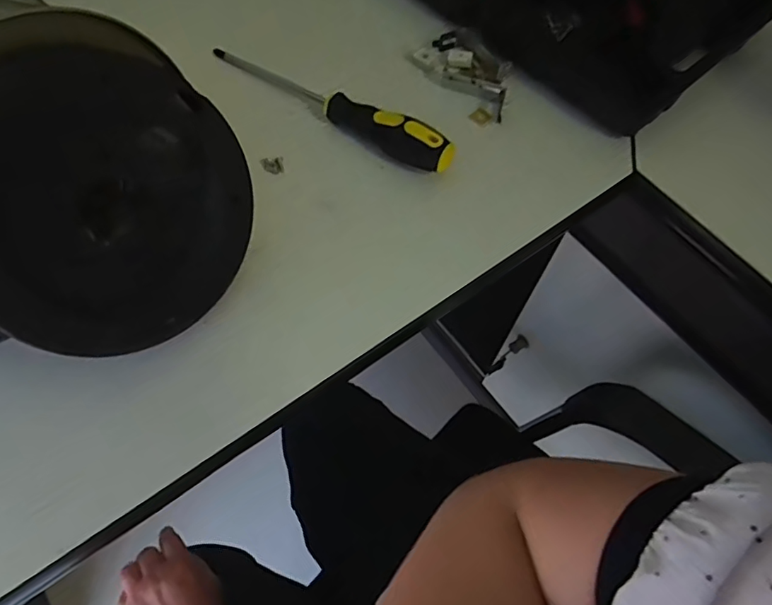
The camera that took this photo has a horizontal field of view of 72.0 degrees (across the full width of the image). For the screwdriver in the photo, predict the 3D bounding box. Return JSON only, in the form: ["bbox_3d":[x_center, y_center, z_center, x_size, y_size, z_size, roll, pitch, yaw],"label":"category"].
[{"bbox_3d":[-0.044,-0.156,0.403,0.215,0.030,0.025,33,67,14],"label":"screwdriver"}]

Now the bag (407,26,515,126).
[{"bbox_3d":[0.069,-0.186,0.431,0.055,0.015,0.094,-33,69,-16],"label":"bag"}]

